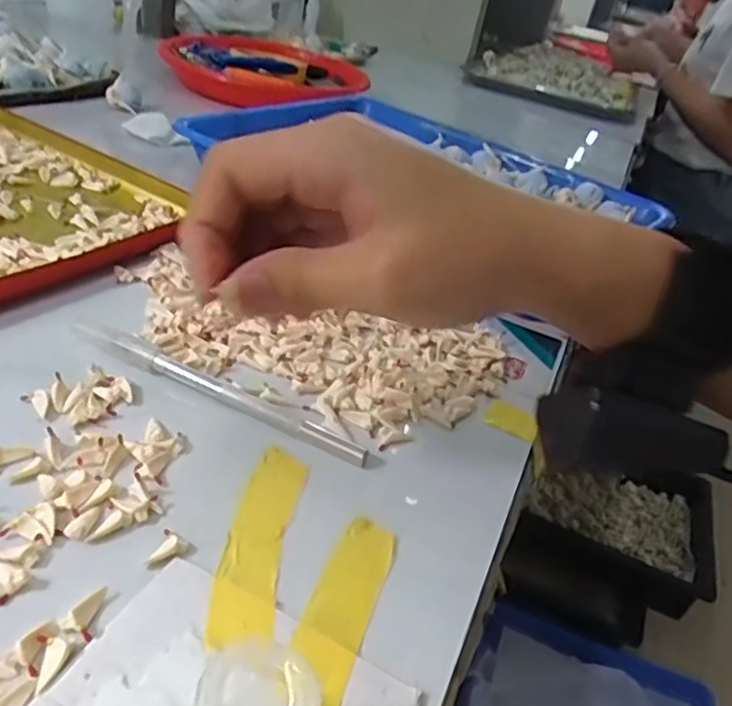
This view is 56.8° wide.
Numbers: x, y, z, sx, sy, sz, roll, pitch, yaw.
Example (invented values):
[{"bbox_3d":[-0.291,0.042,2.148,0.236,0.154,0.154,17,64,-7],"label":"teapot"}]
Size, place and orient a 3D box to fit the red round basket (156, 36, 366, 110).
[{"bbox_3d":[-0.101,-0.309,0.734,0.203,0.032,0.195,9,32,-6],"label":"red round basket"}]

